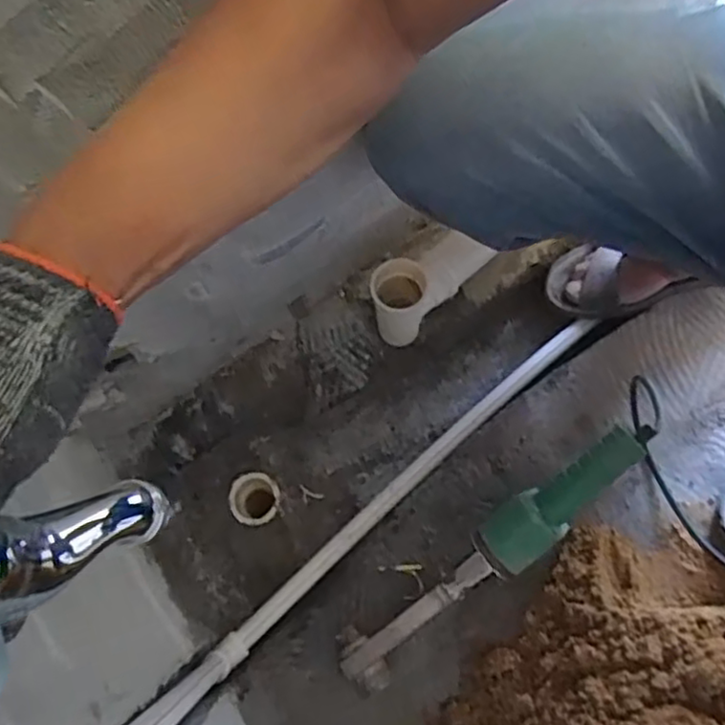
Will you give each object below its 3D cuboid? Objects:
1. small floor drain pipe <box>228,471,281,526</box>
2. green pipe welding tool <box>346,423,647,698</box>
[{"bbox_3d":[-0.121,0.152,0.741,0.056,0.007,0.056,-1,73,2],"label":"small floor drain pipe"},{"bbox_3d":[0.115,0.177,0.592,0.353,0.058,0.058,-42,75,9],"label":"green pipe welding tool"}]

